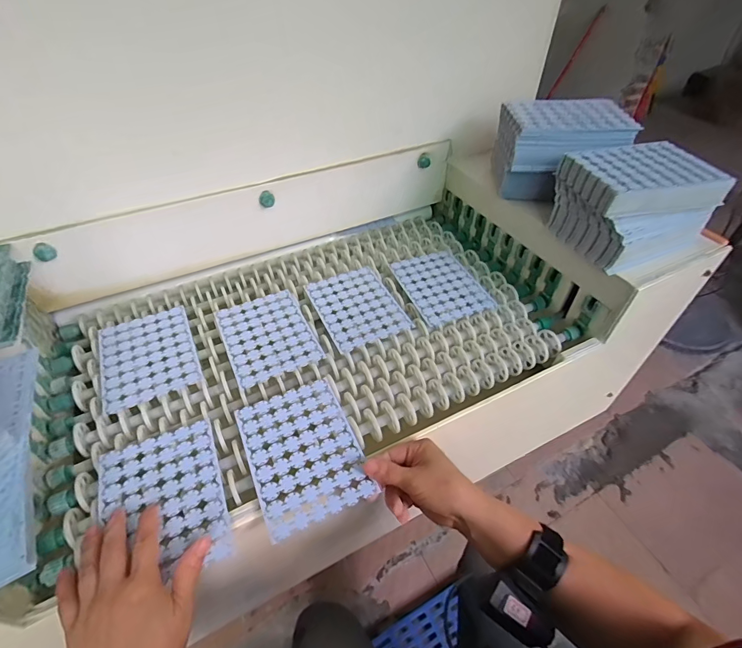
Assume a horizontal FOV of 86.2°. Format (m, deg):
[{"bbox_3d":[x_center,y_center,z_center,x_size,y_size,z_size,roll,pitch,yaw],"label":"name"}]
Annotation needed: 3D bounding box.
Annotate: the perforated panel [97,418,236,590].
[{"bbox_3d":[-0.210,0.178,0.400,0.114,0.005,0.151,-19,49,-18],"label":"perforated panel"}]

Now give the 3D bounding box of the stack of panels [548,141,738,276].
[{"bbox_3d":[0.346,-0.160,0.530,0.159,0.103,0.140,-13,47,-12],"label":"stack of panels"}]

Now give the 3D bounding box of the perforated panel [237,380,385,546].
[{"bbox_3d":[-0.076,0.139,0.440,0.114,0.004,0.155,-19,52,-18],"label":"perforated panel"}]

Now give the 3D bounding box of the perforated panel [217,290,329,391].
[{"bbox_3d":[-0.148,0.014,0.565,0.116,0.005,0.153,-20,49,-19],"label":"perforated panel"}]

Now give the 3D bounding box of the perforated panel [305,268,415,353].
[{"bbox_3d":[-0.022,-0.028,0.604,0.115,0.004,0.153,-20,50,-16],"label":"perforated panel"}]

